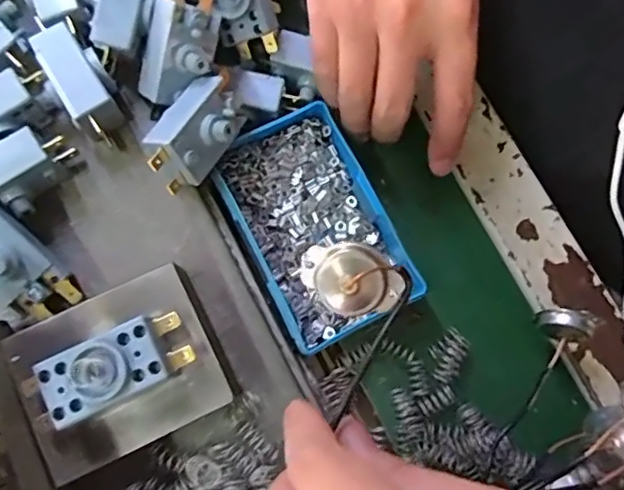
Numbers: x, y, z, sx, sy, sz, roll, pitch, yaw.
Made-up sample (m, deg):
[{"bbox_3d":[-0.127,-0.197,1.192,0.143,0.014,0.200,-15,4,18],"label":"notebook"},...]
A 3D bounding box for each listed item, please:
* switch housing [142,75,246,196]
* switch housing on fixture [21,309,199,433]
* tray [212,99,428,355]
[{"bbox_3d":[-0.053,-0.052,0.272,0.030,0.028,0.055,6,54,40],"label":"switch housing"},{"bbox_3d":[-0.083,0.051,0.234,0.065,0.022,0.027,-26,80,-6],"label":"switch housing on fixture"},{"bbox_3d":[0.002,-0.011,0.298,0.072,0.024,0.113,-26,80,-6],"label":"tray"}]

